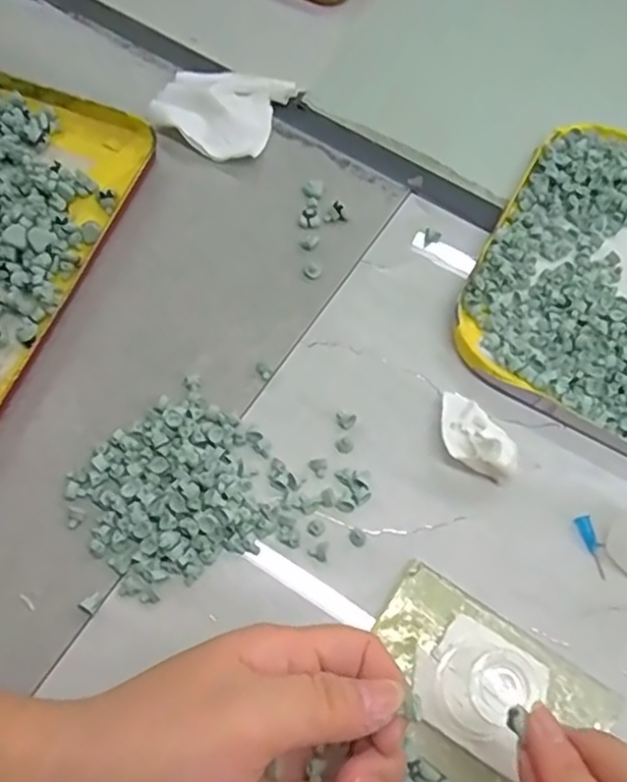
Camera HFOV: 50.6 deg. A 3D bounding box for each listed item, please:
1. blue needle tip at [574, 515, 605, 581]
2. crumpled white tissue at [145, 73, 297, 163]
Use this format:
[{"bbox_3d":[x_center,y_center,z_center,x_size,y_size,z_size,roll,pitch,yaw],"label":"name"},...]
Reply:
[{"bbox_3d":[0.135,0.075,0.319,0.007,0.005,0.030,-13,67,-8],"label":"blue needle tip"},{"bbox_3d":[-0.059,-0.178,0.418,0.073,0.019,0.071,19,66,6],"label":"crumpled white tissue"}]

